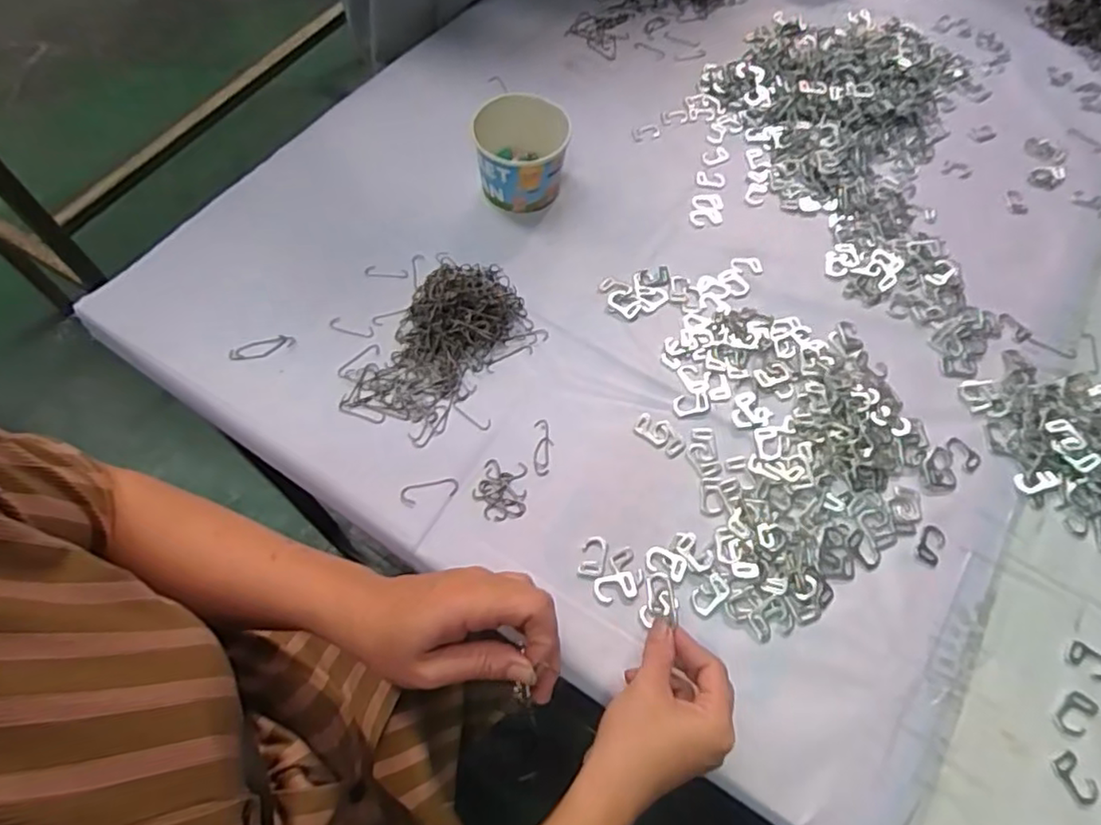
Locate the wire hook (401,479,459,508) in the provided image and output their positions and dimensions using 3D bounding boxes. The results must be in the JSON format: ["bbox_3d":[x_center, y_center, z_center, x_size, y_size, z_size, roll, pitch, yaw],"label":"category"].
[{"bbox_3d":[-0.096,0.063,0.501,0.046,0.004,0.017,-15,65,-9],"label":"wire hook"}]

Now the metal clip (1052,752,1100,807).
[{"bbox_3d":[0.354,0.246,0.422,0.020,0.004,0.031,-26,67,-14],"label":"metal clip"}]

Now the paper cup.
[{"bbox_3d":[-0.028,-0.252,0.624,0.085,0.079,0.093,1,64,-1],"label":"paper cup"}]

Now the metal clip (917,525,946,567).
[{"bbox_3d":[0.298,0.104,0.491,0.018,0.004,0.034,28,66,12],"label":"metal clip"}]

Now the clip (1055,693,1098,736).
[{"bbox_3d":[0.366,0.211,0.437,0.033,0.004,0.019,-40,71,-19],"label":"clip"}]

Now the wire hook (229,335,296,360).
[{"bbox_3d":[-0.254,-0.057,0.556,0.055,0.004,0.017,-19,66,-11],"label":"wire hook"}]

